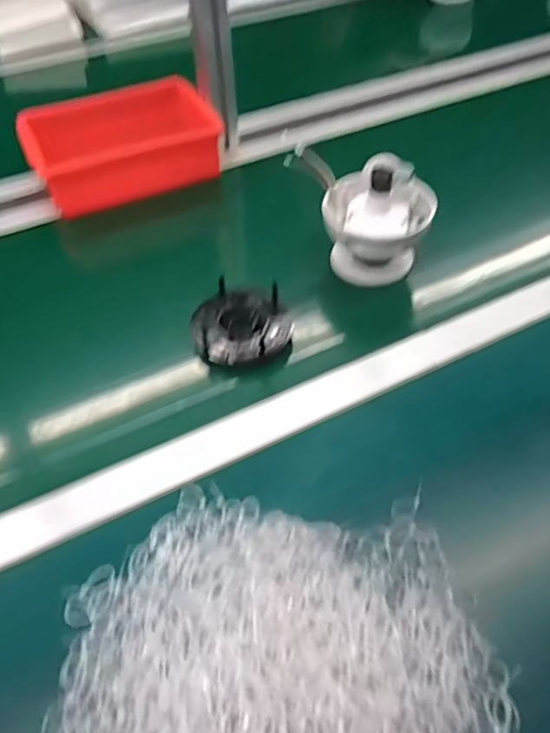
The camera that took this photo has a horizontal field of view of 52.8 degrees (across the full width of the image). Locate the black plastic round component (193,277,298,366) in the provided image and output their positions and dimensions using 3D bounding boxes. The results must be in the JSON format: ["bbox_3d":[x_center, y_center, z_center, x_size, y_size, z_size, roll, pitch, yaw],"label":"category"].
[{"bbox_3d":[-0.034,-0.044,0.571,0.100,0.026,0.105,-17,51,-14],"label":"black plastic round component"}]

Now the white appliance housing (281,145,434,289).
[{"bbox_3d":[0.093,-0.171,0.616,0.150,0.110,0.100,29,55,23],"label":"white appliance housing"}]

